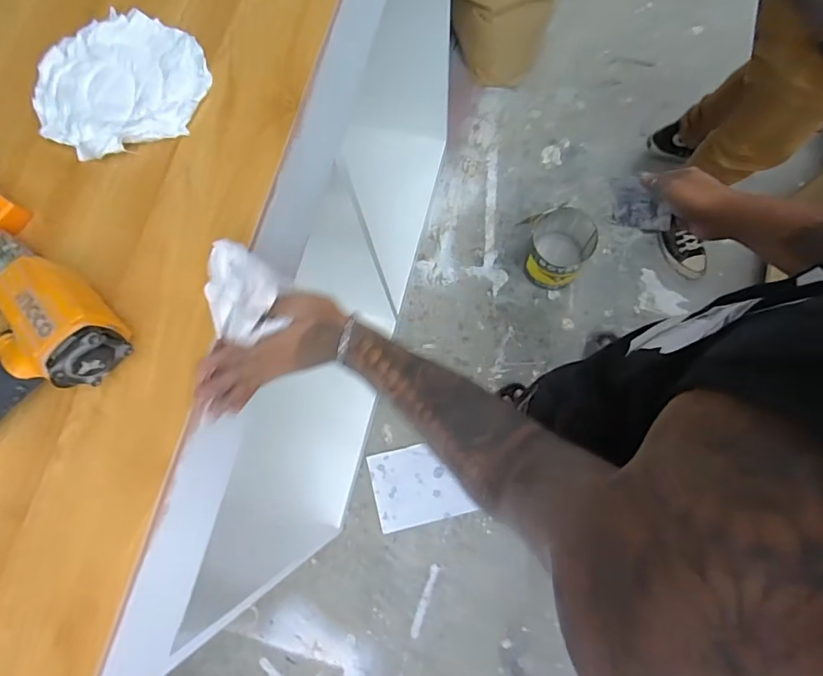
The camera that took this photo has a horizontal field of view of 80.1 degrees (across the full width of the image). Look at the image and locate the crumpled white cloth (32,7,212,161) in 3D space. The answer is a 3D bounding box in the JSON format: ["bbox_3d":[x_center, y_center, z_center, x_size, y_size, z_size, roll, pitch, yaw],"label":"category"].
[{"bbox_3d":[-0.289,-0.251,0.484,0.169,0.025,0.145,-21,77,-1],"label":"crumpled white cloth"}]

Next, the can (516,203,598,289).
[{"bbox_3d":[0.412,-0.241,1.362,0.196,0.168,0.198,-1,77,4],"label":"can"}]

